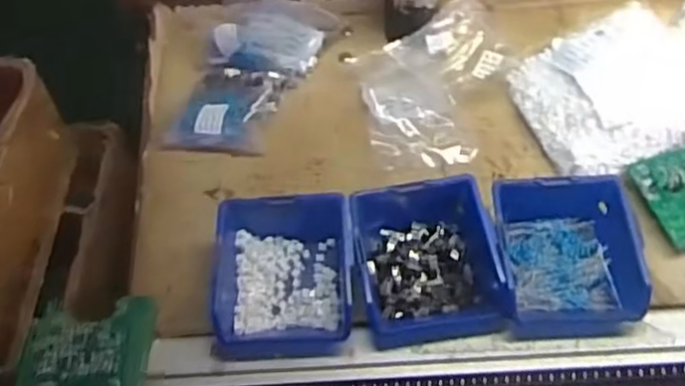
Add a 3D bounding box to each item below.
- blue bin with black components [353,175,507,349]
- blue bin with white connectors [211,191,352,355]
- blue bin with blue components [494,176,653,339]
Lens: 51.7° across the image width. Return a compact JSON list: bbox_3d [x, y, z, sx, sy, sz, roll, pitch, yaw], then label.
[{"bbox_3d":[0.075,0.054,0.645,0.117,0.060,0.145,-8,52,-1],"label":"blue bin with black components"},{"bbox_3d":[-0.052,0.071,0.645,0.121,0.064,0.142,-6,52,1],"label":"blue bin with white connectors"},{"bbox_3d":[0.197,0.052,0.628,0.120,0.053,0.136,-4,53,2],"label":"blue bin with blue components"}]

